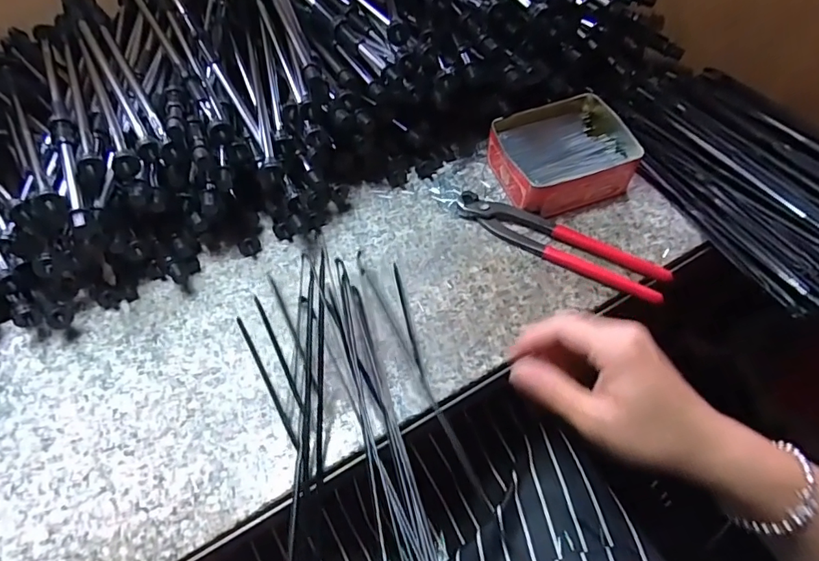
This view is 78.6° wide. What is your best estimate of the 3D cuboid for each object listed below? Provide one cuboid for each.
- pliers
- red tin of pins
[{"bbox_3d":[0.135,-0.035,0.456,0.192,0.017,0.038,29,62,17],"label":"pliers"},{"bbox_3d":[0.149,-0.124,0.491,0.132,0.045,0.108,-17,59,-11],"label":"red tin of pins"}]

